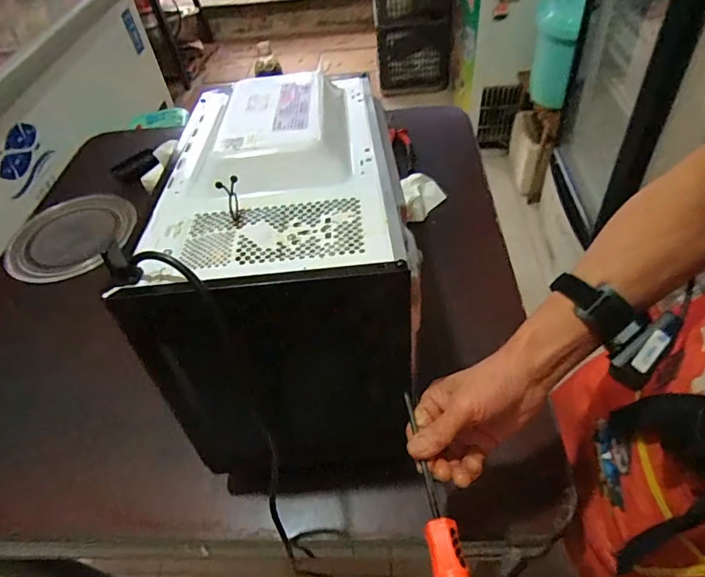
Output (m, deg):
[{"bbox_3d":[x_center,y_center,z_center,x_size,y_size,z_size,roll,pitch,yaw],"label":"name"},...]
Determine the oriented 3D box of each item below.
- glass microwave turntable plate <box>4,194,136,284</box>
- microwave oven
[{"bbox_3d":[-0.560,-0.114,0.944,0.231,0.029,0.230,-3,48,4],"label":"glass microwave turntable plate"},{"bbox_3d":[-0.068,-0.045,0.587,0.237,0.324,0.437,-6,48,1],"label":"microwave oven"}]

